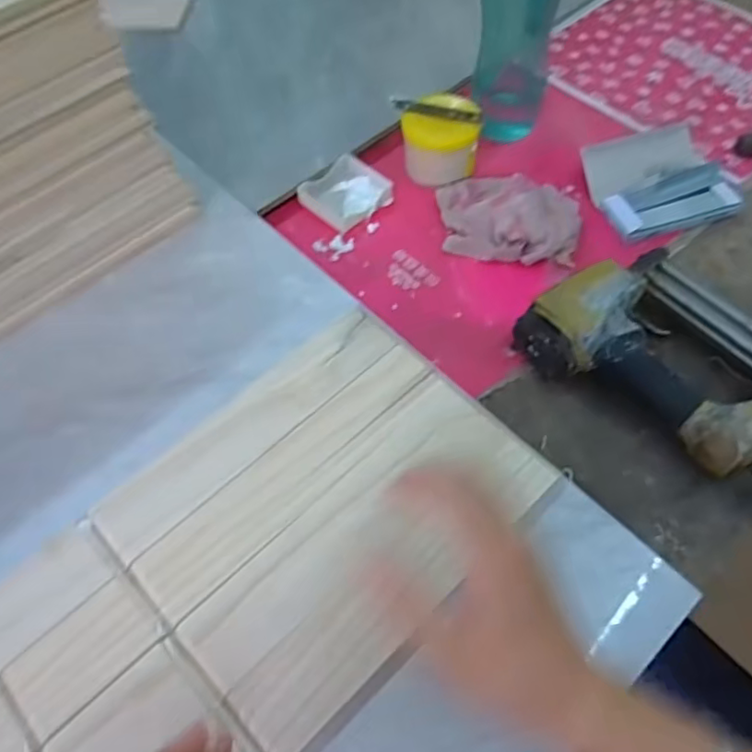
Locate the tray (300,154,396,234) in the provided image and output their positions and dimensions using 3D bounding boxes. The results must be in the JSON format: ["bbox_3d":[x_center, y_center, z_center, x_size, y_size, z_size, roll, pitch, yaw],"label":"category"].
[{"bbox_3d":[-0.028,-0.193,0.658,0.076,0.019,0.078,37,66,22],"label":"tray"}]

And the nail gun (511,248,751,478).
[{"bbox_3d":[0.257,-0.016,0.498,0.238,0.057,0.163,39,67,23],"label":"nail gun"}]

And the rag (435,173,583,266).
[{"bbox_3d":[0.130,-0.161,0.616,0.139,0.028,0.100,13,60,10],"label":"rag"}]

